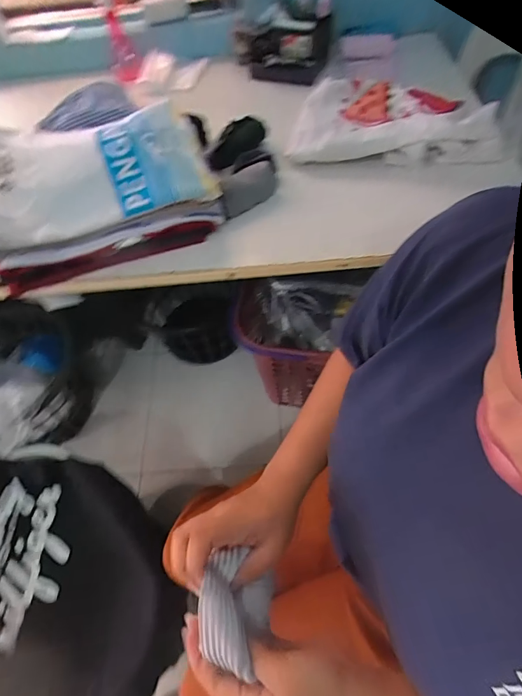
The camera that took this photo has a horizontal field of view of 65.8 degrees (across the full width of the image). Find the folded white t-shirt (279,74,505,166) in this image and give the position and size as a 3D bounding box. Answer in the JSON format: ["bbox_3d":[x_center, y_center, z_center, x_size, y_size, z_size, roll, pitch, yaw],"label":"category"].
[{"bbox_3d":[0.216,-0.384,0.672,0.309,0.064,0.170,8,59,10],"label":"folded white t-shirt"}]

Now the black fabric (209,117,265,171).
[{"bbox_3d":[-0.041,-0.353,0.697,0.051,0.043,0.115,27,64,20],"label":"black fabric"}]

